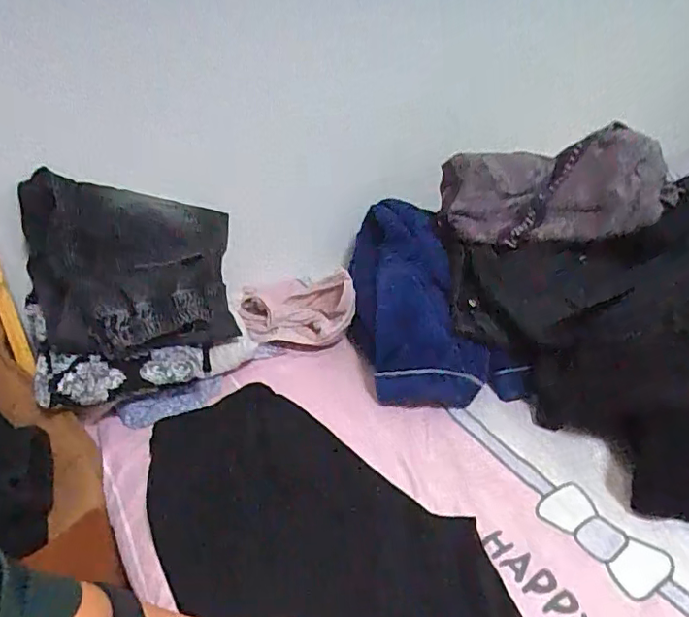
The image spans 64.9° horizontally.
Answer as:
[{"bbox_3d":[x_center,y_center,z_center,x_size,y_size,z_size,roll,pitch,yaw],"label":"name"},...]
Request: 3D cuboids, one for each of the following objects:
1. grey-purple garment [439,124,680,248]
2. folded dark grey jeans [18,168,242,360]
[{"bbox_3d":[0.310,-0.190,0.858,0.354,0.159,0.134,10,34,23],"label":"grey-purple garment"},{"bbox_3d":[-0.324,-0.062,0.832,0.295,0.095,0.296,-10,66,-16],"label":"folded dark grey jeans"}]

